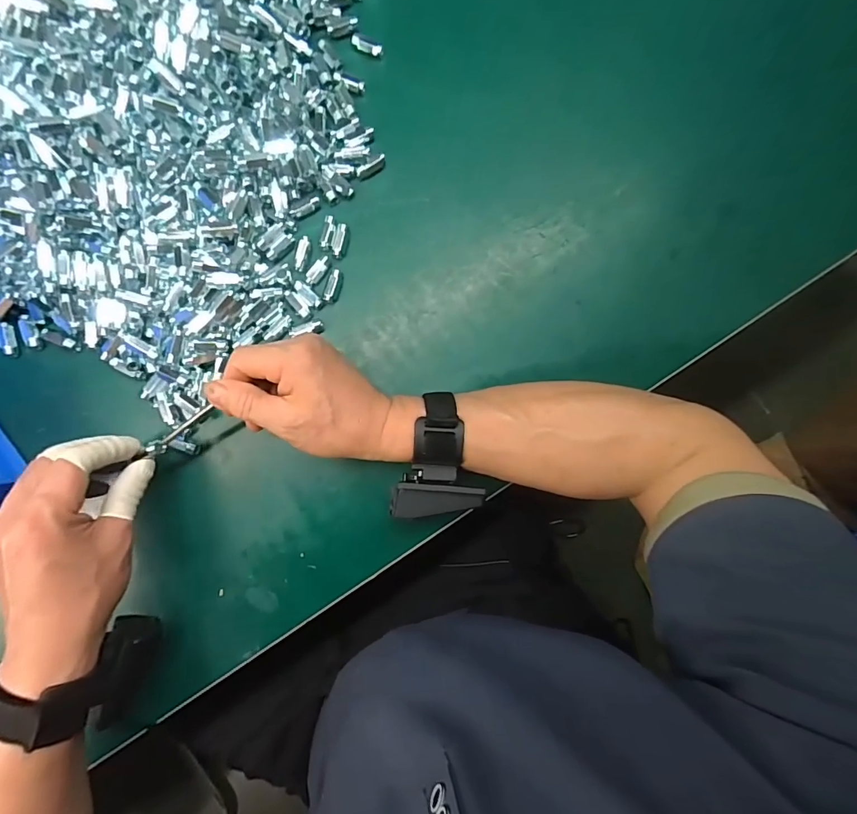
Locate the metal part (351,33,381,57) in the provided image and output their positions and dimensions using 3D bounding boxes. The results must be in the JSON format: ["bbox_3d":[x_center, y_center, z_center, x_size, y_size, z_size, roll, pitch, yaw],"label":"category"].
[{"bbox_3d":[-0.053,-0.318,0.393,0.028,0.007,0.009,24,87,-2],"label":"metal part"}]

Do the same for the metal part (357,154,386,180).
[{"bbox_3d":[-0.049,-0.207,0.390,0.028,0.011,0.008,-32,90,-4],"label":"metal part"}]

